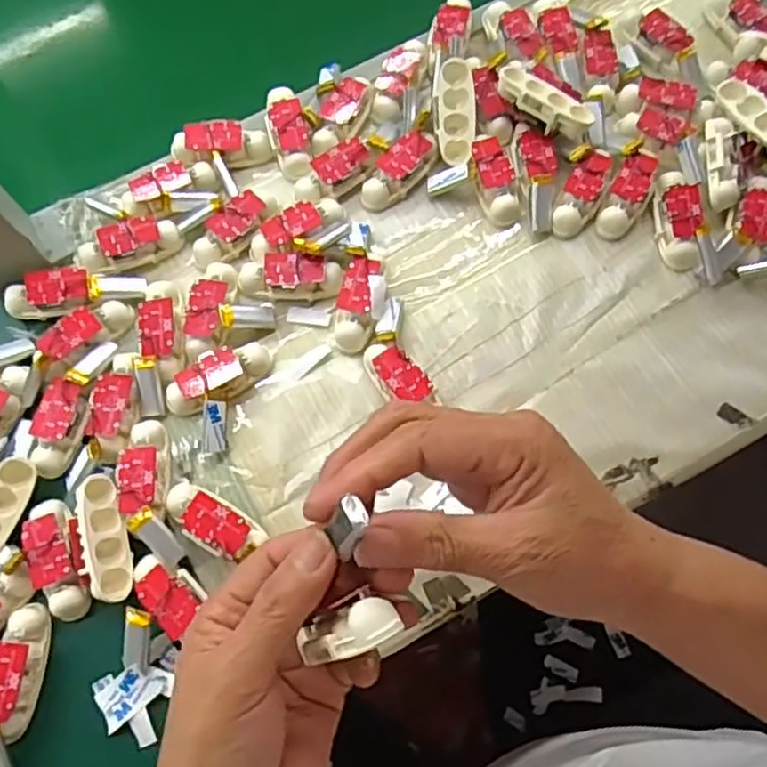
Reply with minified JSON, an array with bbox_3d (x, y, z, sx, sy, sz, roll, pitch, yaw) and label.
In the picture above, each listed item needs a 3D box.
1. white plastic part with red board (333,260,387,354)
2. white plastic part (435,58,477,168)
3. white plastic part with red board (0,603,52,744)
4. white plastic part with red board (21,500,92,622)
[{"bbox_3d":[-0.015,-0.047,0.412,0.023,0.017,0.057,9,83,5],"label":"white plastic part with red board"},{"bbox_3d":[0.046,-0.173,0.444,0.025,0.012,0.065,-1,92,1],"label":"white plastic part"},{"bbox_3d":[-0.187,0.146,0.353,0.021,0.024,0.062,9,71,5],"label":"white plastic part with red board"},{"bbox_3d":[-0.172,0.092,0.369,0.028,0.017,0.064,-19,71,-5],"label":"white plastic part with red board"}]

